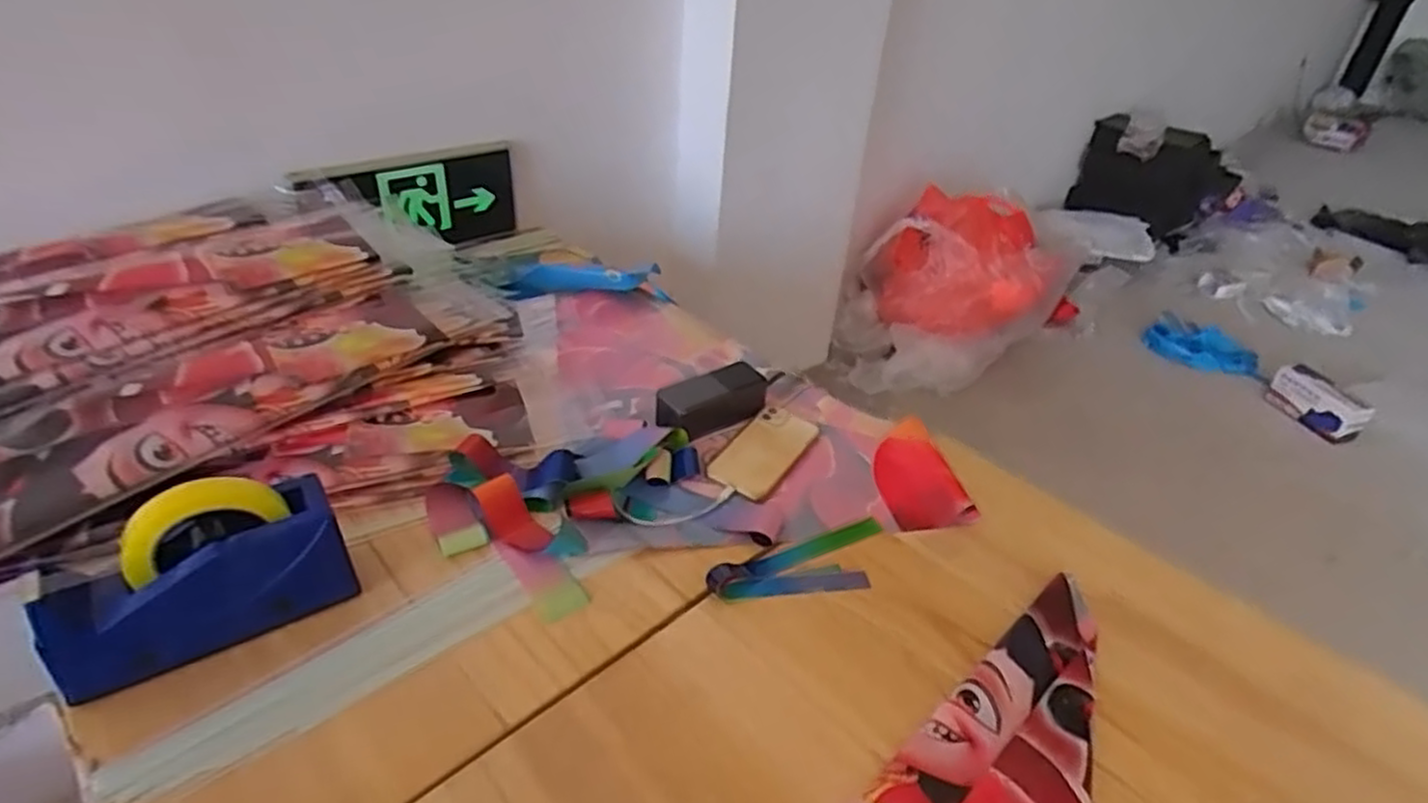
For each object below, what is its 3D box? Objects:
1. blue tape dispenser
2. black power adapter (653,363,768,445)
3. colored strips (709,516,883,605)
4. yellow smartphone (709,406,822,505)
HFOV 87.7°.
[{"bbox_3d":[-0.392,0.129,0.564,0.196,0.128,0.050,-21,41,-31],"label":"blue tape dispenser"},{"bbox_3d":[-0.003,0.002,0.885,0.146,0.049,0.059,-20,41,-31],"label":"black power adapter"},{"bbox_3d":[0.093,0.157,0.716,0.197,0.021,0.072,-13,38,-23],"label":"colored strips"},{"bbox_3d":[0.059,0.056,0.846,0.074,0.006,0.153,28,45,19],"label":"yellow smartphone"}]

